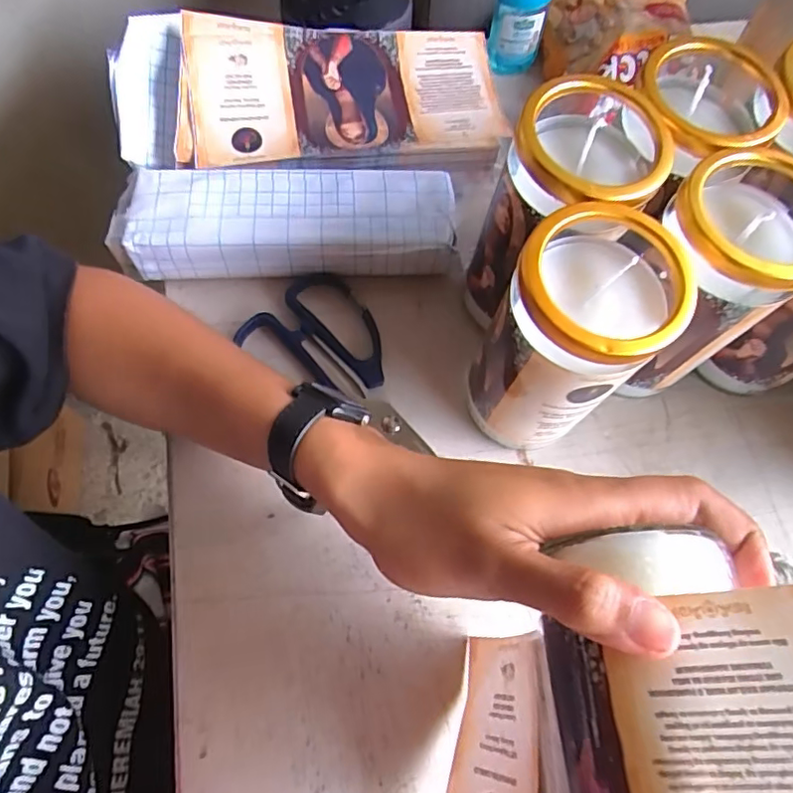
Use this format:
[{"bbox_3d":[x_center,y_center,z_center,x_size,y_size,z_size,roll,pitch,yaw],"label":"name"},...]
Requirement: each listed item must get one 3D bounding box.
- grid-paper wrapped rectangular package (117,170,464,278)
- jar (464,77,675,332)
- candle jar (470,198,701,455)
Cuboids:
[{"bbox_3d":[-0.063,-0.112,0.364,0.195,0.031,0.065,-2,68,-3],"label":"grid-paper wrapped rectangular package"},{"bbox_3d":[0.083,-0.087,0.310,0.070,0.143,0.068,1,68,-2],"label":"jar"},{"bbox_3d":[0.083,-0.027,0.273,0.078,0.117,0.064,-38,74,-16],"label":"candle jar"}]

